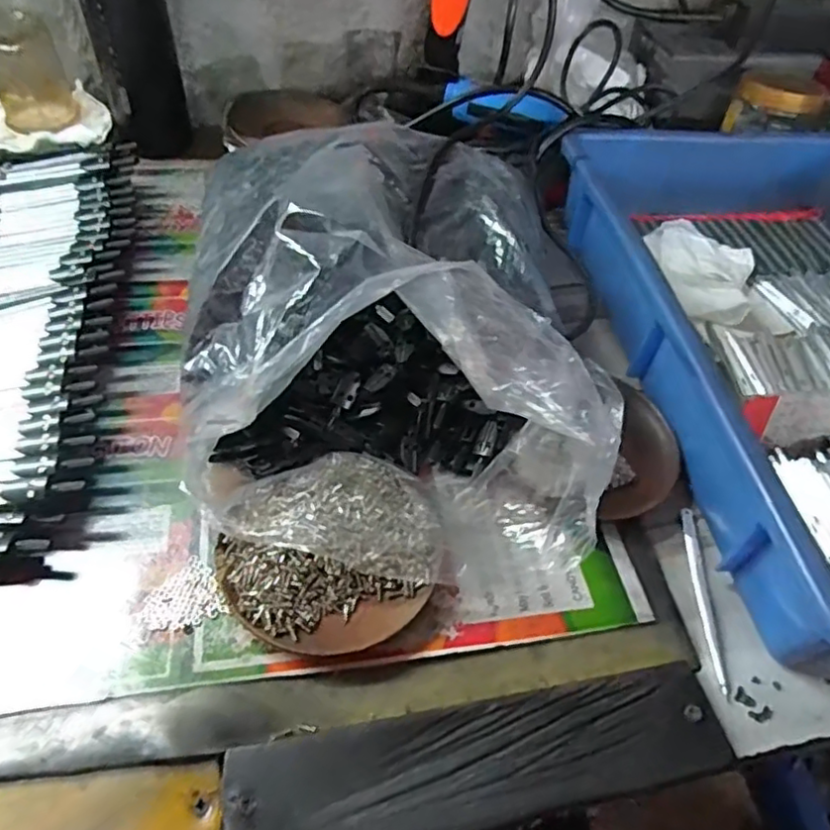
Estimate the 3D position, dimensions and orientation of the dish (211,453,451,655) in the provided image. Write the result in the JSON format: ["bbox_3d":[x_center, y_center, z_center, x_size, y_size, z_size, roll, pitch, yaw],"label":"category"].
[{"bbox_3d":[-0.040,0.069,0.329,0.112,0.030,0.101,-25,57,-24],"label":"dish"}]

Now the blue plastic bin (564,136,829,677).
[{"bbox_3d":[0.291,-0.055,0.444,0.284,0.078,0.423,-3,51,-9],"label":"blue plastic bin"}]

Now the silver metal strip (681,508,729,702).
[{"bbox_3d":[0.160,0.099,0.351,0.008,0.004,0.107,8,50,0],"label":"silver metal strip"}]

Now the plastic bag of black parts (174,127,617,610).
[{"bbox_3d":[-0.022,-0.055,0.372,0.224,0.126,0.295,3,50,-4],"label":"plastic bag of black parts"}]

